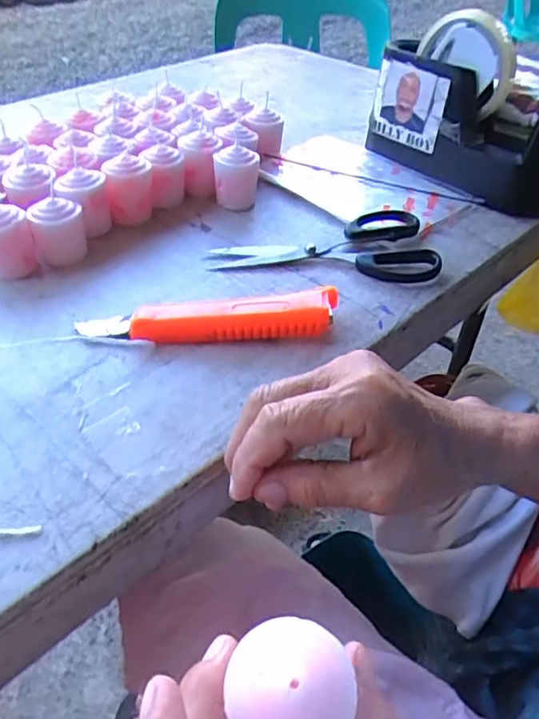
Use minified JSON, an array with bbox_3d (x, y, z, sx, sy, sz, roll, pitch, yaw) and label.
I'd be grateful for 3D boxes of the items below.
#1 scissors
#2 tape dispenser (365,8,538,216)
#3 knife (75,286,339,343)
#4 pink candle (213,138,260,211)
[{"bbox_3d":[0.040,-0.089,0.433,0.168,0.014,0.079,-1,43,-2],"label":"scissors"},{"bbox_3d":[0.176,-0.224,0.498,0.183,0.118,0.066,31,51,28],"label":"tape dispenser"},{"bbox_3d":[-0.038,-0.025,0.356,0.161,0.022,0.029,-3,43,-4],"label":"knife"},{"bbox_3d":[-0.028,-0.154,0.476,0.037,0.045,0.031,-3,43,-4],"label":"pink candle"}]

